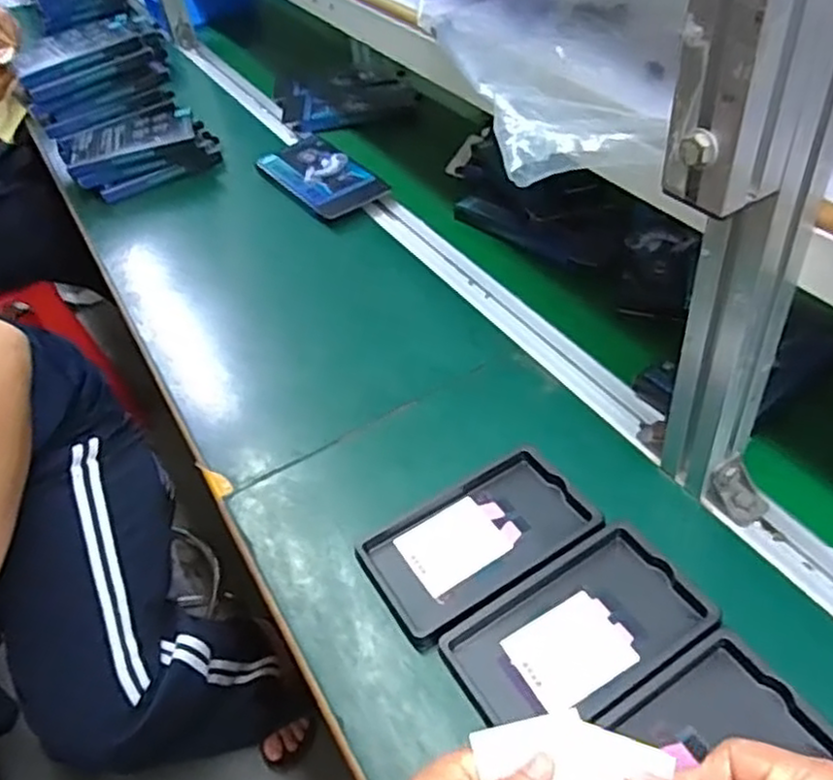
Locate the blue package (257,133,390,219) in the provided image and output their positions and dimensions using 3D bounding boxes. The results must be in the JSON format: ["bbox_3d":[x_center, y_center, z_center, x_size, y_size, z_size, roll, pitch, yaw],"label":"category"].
[{"bbox_3d":[-0.122,-0.270,0.896,0.093,0.012,0.177,-31,50,-22],"label":"blue package"}]

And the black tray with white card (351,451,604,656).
[{"bbox_3d":[0.043,0.106,0.520,0.158,0.018,0.102,-28,49,-20],"label":"black tray with white card"}]

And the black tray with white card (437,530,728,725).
[{"bbox_3d":[0.104,0.158,0.463,0.156,0.015,0.098,-27,48,-19],"label":"black tray with white card"}]

